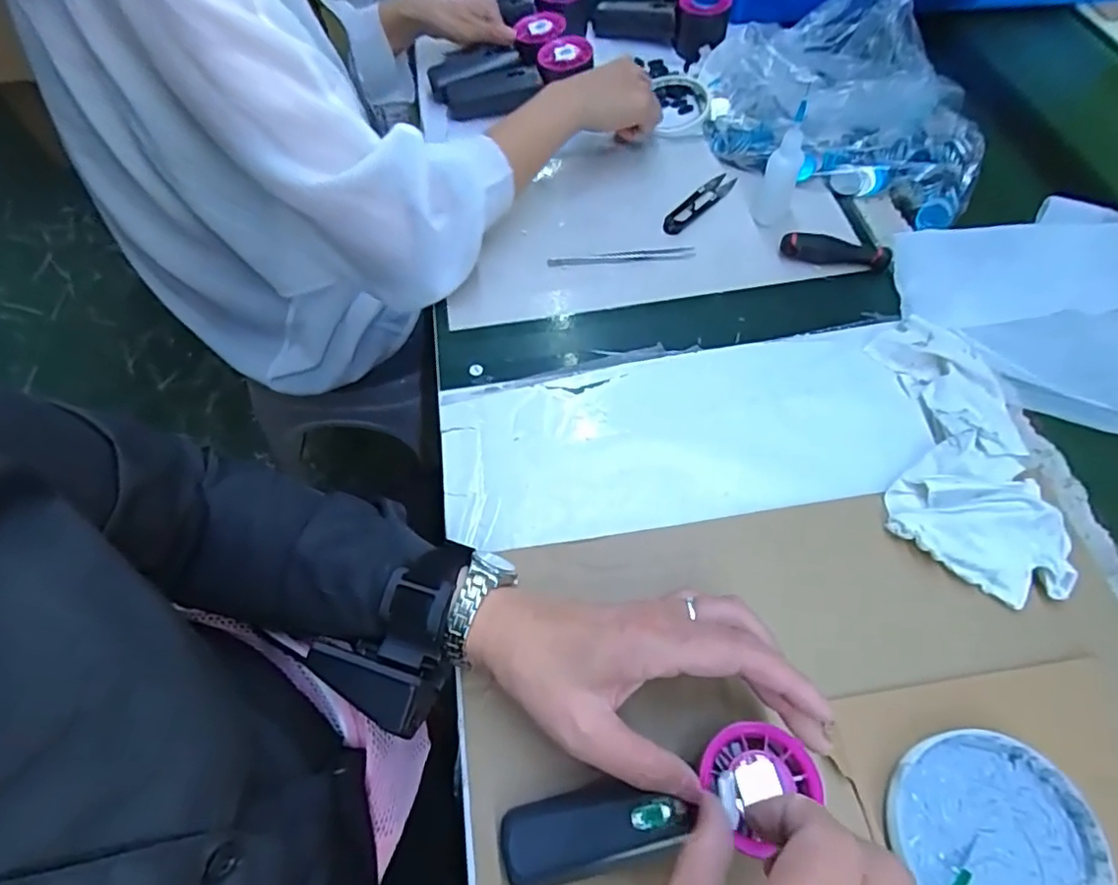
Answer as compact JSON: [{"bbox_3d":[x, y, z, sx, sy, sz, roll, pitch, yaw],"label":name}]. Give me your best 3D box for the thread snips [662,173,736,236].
[{"bbox_3d":[0.135,-0.231,0.583,0.023,0.007,0.103,35,66,20],"label":"thread snips"}]

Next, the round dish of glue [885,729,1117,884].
[{"bbox_3d":[0.225,0.206,0.315,0.098,0.017,0.098,-1,59,1],"label":"round dish of glue"}]

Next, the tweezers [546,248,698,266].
[{"bbox_3d":[0.056,-0.168,0.550,0.132,0.004,0.014,-5,59,-1],"label":"tweezers"}]

